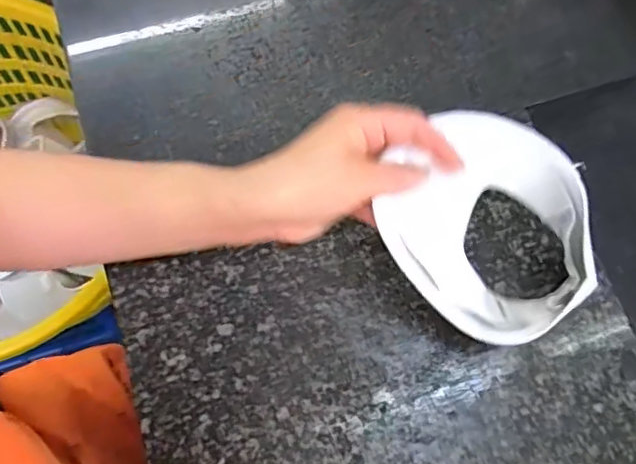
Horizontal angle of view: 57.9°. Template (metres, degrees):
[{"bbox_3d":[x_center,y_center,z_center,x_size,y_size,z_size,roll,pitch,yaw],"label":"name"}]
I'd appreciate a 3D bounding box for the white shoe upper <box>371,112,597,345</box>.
[{"bbox_3d":[0.112,-0.004,0.377,0.126,0.033,0.142,-39,93,-9],"label":"white shoe upper"}]

